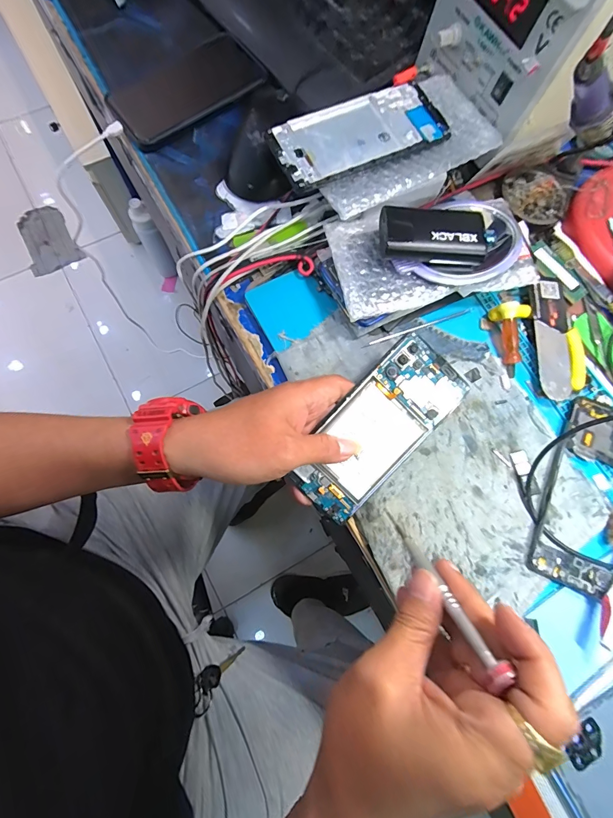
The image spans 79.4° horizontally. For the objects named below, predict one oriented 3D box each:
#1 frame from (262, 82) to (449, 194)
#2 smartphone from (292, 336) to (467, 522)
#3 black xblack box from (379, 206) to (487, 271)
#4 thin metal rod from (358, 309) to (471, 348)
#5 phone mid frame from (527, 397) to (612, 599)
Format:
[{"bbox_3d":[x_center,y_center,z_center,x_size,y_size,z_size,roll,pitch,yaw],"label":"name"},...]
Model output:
[{"bbox_3d":[0.046,-0.244,0.326,0.154,0.008,0.072,-26,79,-10],"label":"frame"},{"bbox_3d":[0.056,0.016,0.296,0.067,0.005,0.152,42,91,-3],"label":"smartphone"},{"bbox_3d":[0.104,-0.145,0.310,0.087,0.024,0.046,2,76,-3],"label":"black xblack box"},{"bbox_3d":[0.106,-0.076,0.341,0.115,0.004,0.004,-20,77,-7],"label":"thin metal rod"},{"bbox_3d":[0.240,0.069,0.307,0.072,0.009,0.158,25,76,5],"label":"phone mid frame"}]

